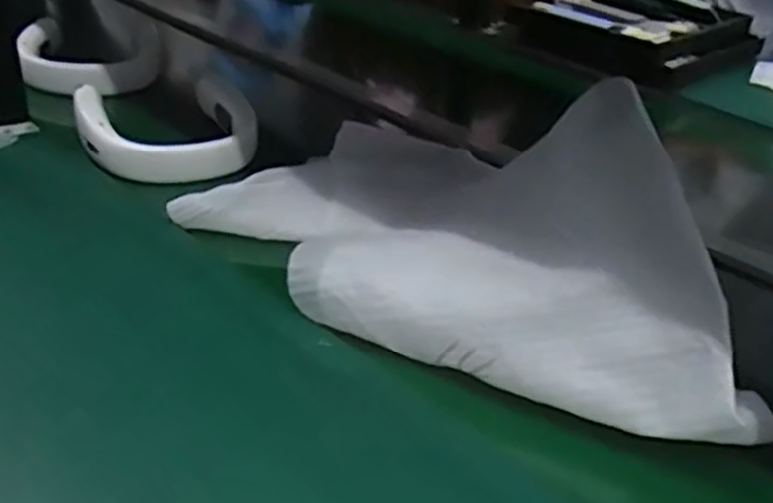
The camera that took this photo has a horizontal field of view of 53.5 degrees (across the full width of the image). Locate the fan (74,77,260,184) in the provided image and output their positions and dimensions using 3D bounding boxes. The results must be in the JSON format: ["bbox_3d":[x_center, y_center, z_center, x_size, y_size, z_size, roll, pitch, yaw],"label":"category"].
[{"bbox_3d":[-0.254,-0.146,0.875,0.195,0.059,0.177,-9,36,-24],"label":"fan"}]

